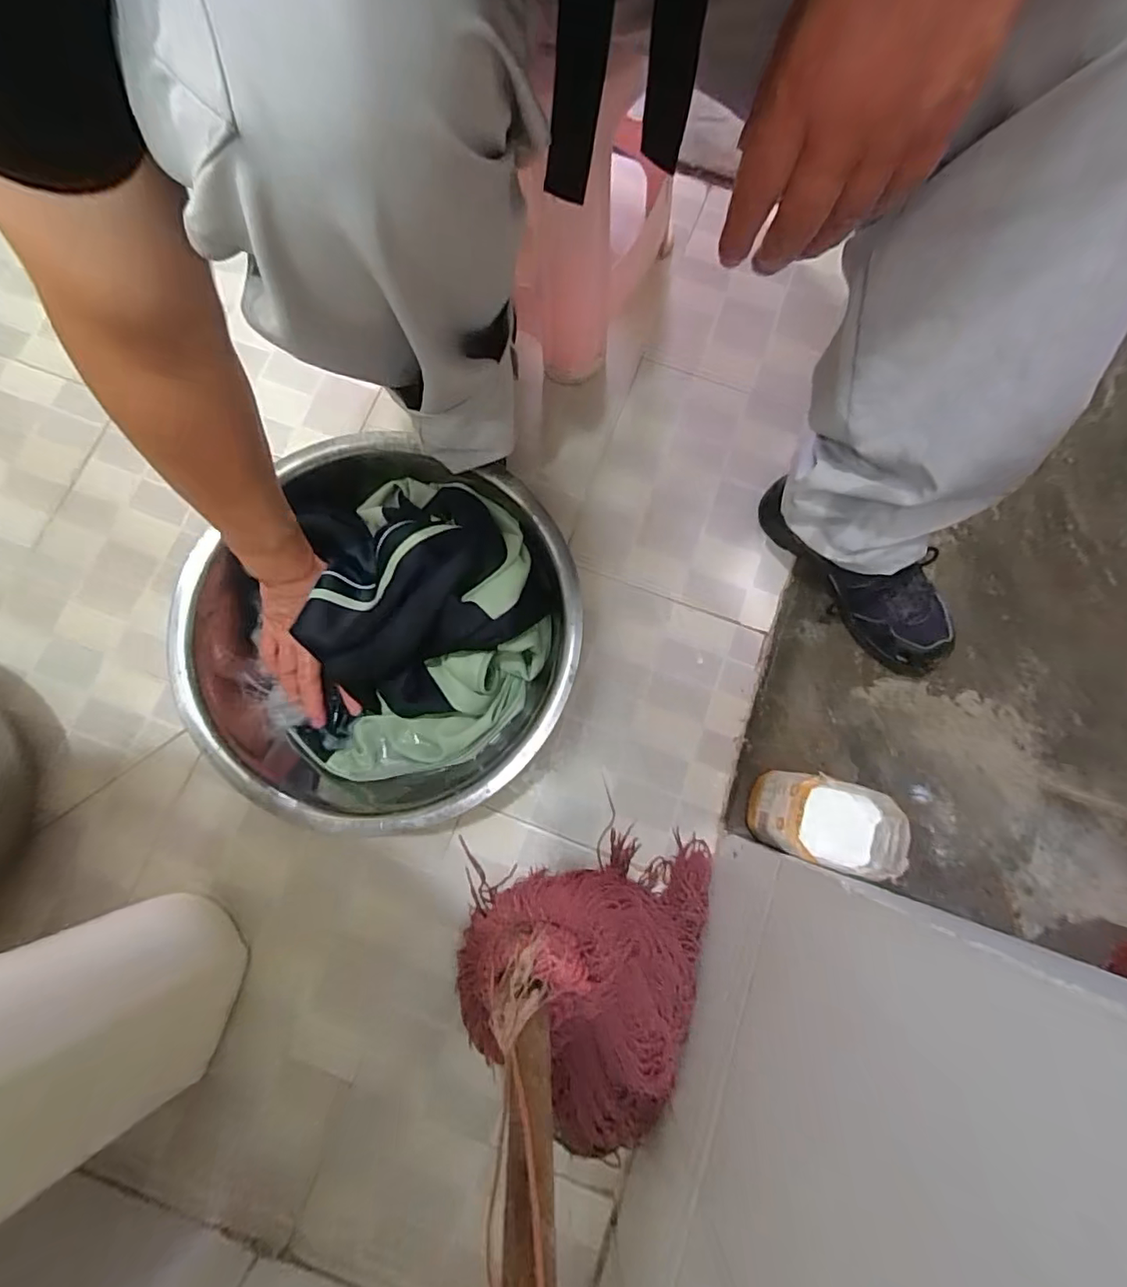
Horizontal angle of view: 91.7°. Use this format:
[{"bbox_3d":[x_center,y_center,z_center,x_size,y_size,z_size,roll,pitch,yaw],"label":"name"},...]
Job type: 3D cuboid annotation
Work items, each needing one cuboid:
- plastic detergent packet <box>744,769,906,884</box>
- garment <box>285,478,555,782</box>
[{"bbox_3d":[0.252,0.173,0.543,0.108,0.132,0.080,14,80,2],"label":"plastic detergent packet"},{"bbox_3d":[-0.139,-0.013,0.553,0.233,0.125,0.297,7,79,0],"label":"garment"}]

